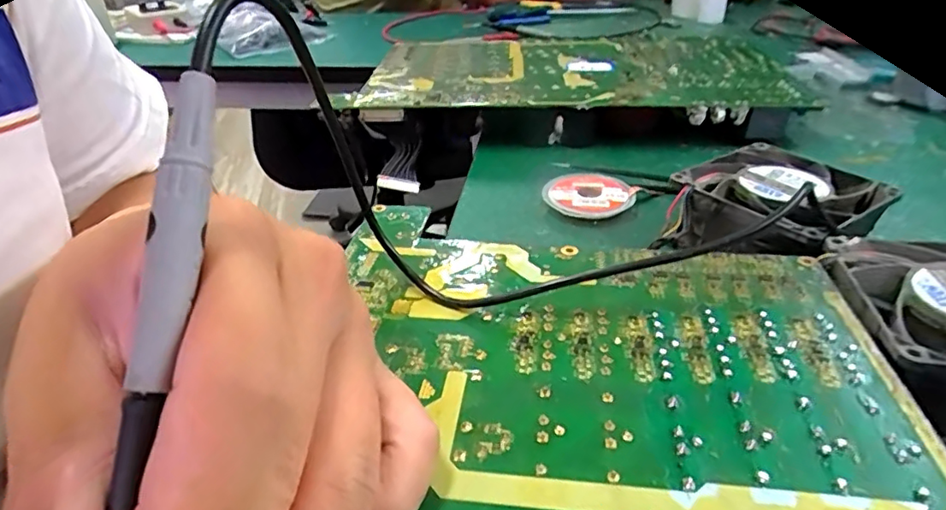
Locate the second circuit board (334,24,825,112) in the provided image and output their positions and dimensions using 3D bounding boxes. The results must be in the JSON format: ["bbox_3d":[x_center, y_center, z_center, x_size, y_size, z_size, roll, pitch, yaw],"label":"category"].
[{"bbox_3d":[0.082,-0.172,0.505,0.331,0.011,0.233,3,30,7],"label":"second circuit board"}]

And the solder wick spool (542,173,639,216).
[{"bbox_3d":[0.070,-0.038,0.352,0.046,0.010,0.045,-1,30,1],"label":"solder wick spool"}]

